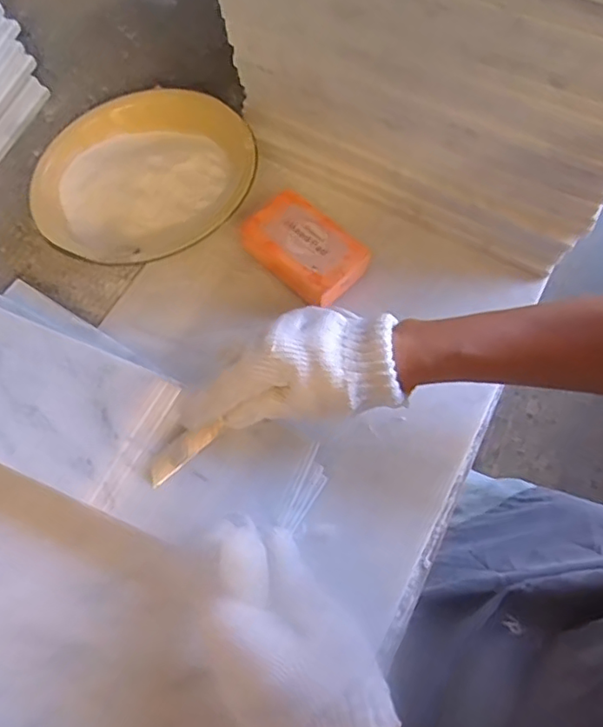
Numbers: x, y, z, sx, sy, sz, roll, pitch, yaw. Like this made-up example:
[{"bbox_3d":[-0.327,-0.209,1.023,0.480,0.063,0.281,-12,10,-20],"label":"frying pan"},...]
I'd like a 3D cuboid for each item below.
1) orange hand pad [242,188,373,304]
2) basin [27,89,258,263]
[{"bbox_3d":[0.003,-0.092,0.471,0.060,0.029,0.102,-40,70,-13],"label":"orange hand pad"},{"bbox_3d":[-0.134,-0.158,0.502,0.187,0.047,0.143,-34,69,-11],"label":"basin"}]

